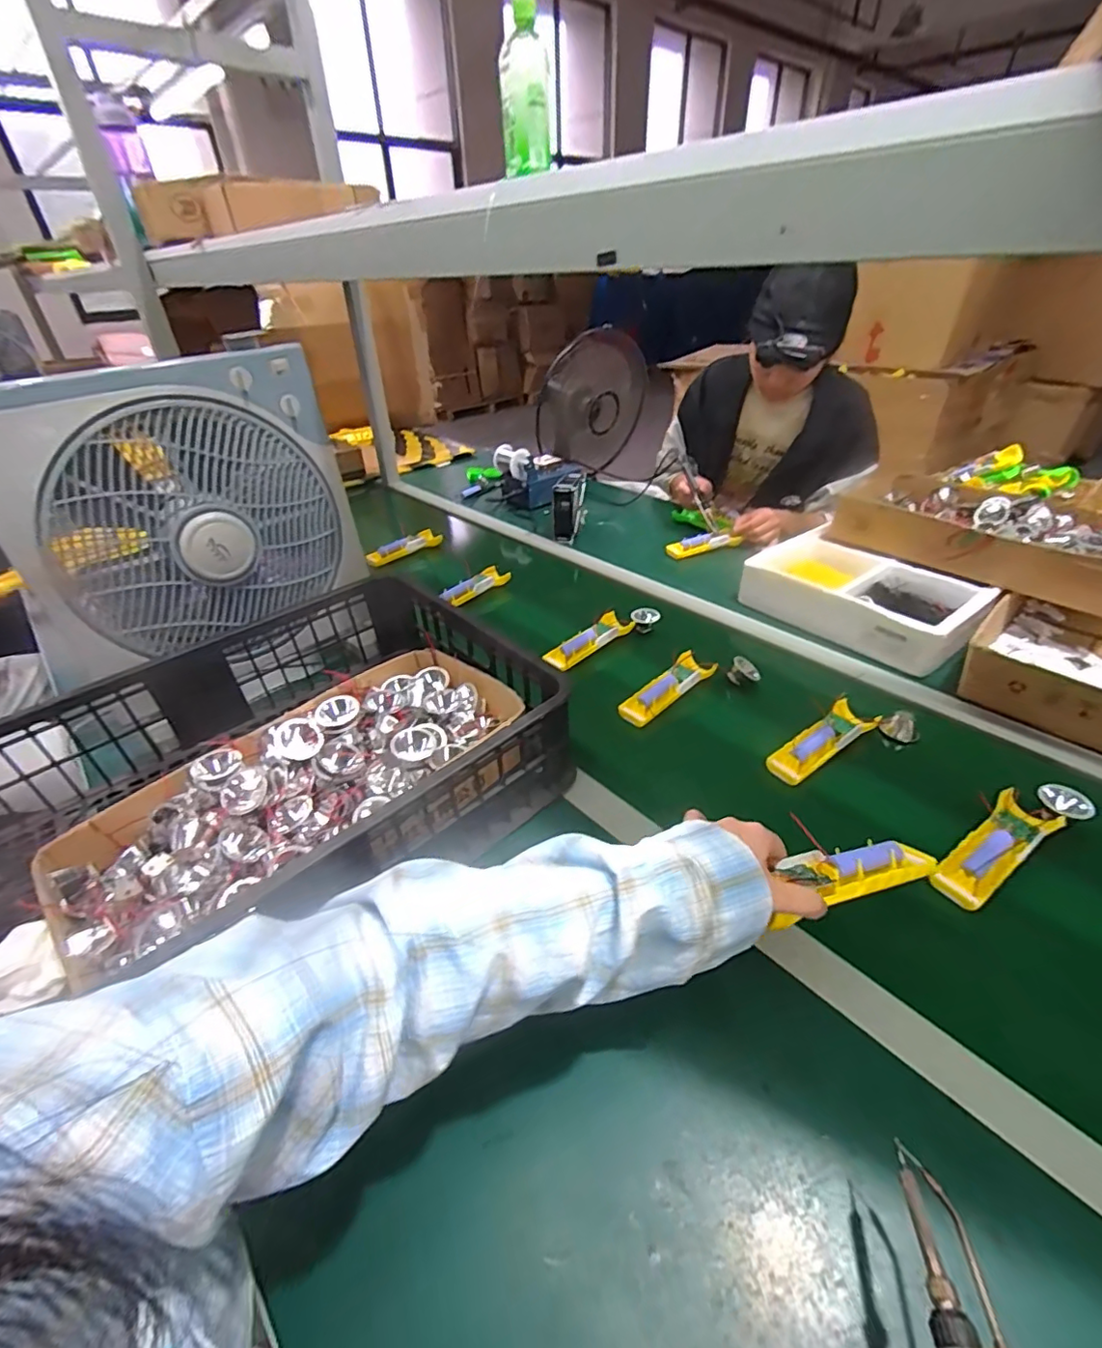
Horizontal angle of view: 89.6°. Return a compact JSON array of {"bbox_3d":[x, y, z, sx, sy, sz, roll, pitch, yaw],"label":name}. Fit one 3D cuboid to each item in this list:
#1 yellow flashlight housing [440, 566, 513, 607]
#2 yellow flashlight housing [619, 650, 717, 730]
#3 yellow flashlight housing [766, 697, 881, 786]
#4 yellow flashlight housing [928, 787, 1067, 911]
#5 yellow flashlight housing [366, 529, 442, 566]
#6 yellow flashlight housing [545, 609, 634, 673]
[{"bbox_3d":[-0.142,-0.167,1.037,0.041,0.027,0.139,28,46,36],"label":"yellow flashlight housing"},{"bbox_3d":[0.162,0.018,0.768,0.157,0.026,0.045,-30,43,-32],"label":"yellow flashlight housing"},{"bbox_3d":[0.331,0.078,0.672,0.161,0.024,0.050,-25,42,-27],"label":"yellow flashlight housing"},{"bbox_3d":[0.441,0.170,0.546,0.161,0.024,0.049,-26,43,-27],"label":"yellow flashlight housing"},{"bbox_3d":[-0.312,-0.273,1.191,0.165,0.033,0.031,-26,42,-29],"label":"yellow flashlight housing"},{"bbox_3d":[0.061,-0.051,0.869,0.160,0.025,0.043,-30,44,-33],"label":"yellow flashlight housing"}]

